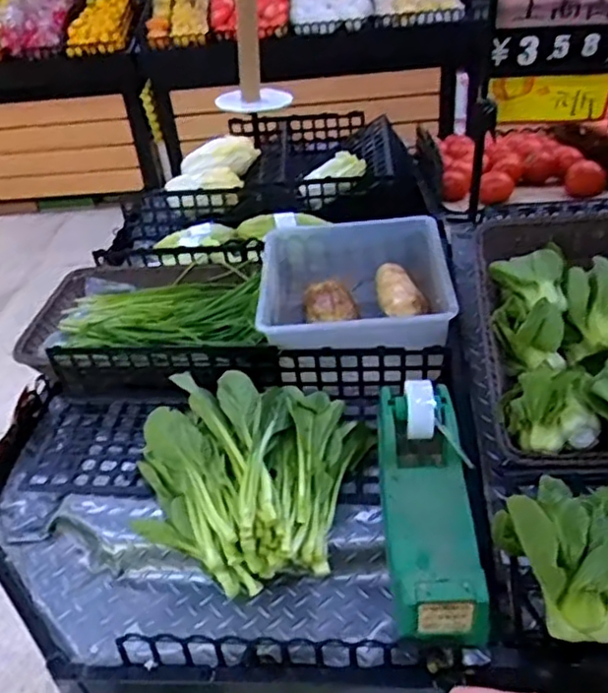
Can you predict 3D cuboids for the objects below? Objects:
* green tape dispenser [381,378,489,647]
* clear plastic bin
[{"bbox_3d":[0.155,0.187,0.834,0.105,0.110,0.311,-3,38,5],"label":"green tape dispenser"},{"bbox_3d":[0.088,-0.084,1.165,0.317,0.131,0.338,-4,38,4],"label":"clear plastic bin"}]

